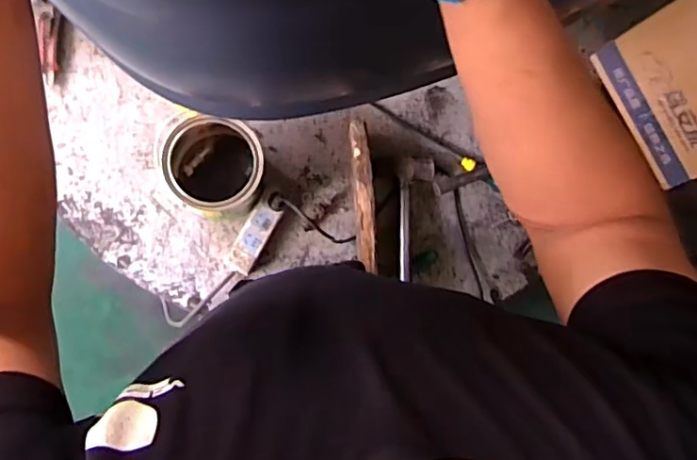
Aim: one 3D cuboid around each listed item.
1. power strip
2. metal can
[{"bbox_3d":[-0.174,0.017,1.056,0.044,0.032,0.131,30,83,-4],"label":"power strip"},{"bbox_3d":[-0.228,-0.108,0.991,0.151,0.169,0.153,1,86,-7],"label":"metal can"}]

